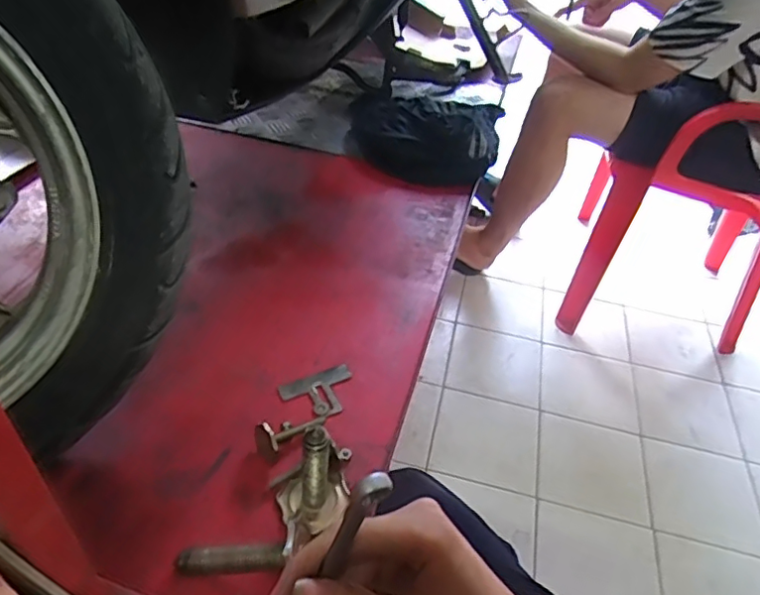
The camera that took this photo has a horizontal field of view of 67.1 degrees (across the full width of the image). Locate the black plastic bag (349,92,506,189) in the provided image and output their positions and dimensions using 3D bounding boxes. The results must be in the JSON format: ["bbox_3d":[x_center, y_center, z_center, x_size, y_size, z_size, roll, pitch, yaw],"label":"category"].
[{"bbox_3d":[0.068,-0.276,0.923,0.246,0.061,0.259,10,41,5],"label":"black plastic bag"}]

